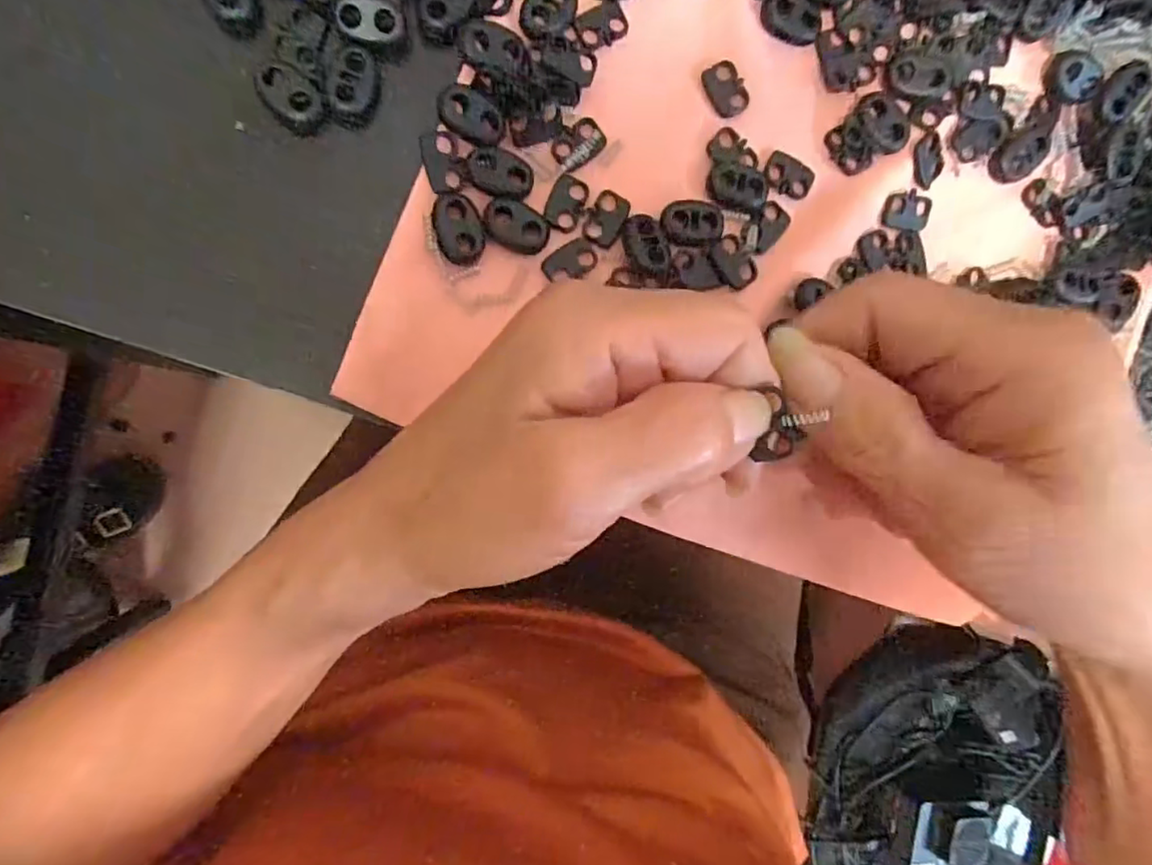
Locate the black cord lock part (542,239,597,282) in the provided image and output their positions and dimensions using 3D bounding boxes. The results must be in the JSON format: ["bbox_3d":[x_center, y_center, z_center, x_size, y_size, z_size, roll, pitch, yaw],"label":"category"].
[{"bbox_3d":[-0.001,-0.056,0.205,0.018,0.004,0.012,-34,96,-6],"label":"black cord lock part"}]

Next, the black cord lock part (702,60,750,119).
[{"bbox_3d":[0.052,-0.117,0.213,0.013,0.004,0.018,-26,96,-7],"label":"black cord lock part"}]

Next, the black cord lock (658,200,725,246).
[{"bbox_3d":[0.039,-0.071,0.210,0.022,0.004,0.015,-4,93,-8],"label":"black cord lock"}]

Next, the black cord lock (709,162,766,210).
[{"bbox_3d":[0.056,-0.084,0.214,0.021,0.004,0.014,8,91,-9],"label":"black cord lock"}]

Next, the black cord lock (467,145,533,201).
[{"bbox_3d":[-0.024,-0.083,0.200,0.021,0.004,0.015,18,89,-9],"label":"black cord lock"}]

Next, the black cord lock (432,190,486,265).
[{"bbox_3d":[-0.037,-0.064,0.196,0.015,0.004,0.022,-19,95,-7],"label":"black cord lock"}]

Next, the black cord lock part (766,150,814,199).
[{"bbox_3d":[0.075,-0.090,0.218,0.018,0.004,0.013,26,88,-9],"label":"black cord lock part"}]

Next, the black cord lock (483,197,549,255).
[{"bbox_3d":[-0.019,-0.067,0.201,0.021,0.004,0.015,22,89,-9],"label":"black cord lock"}]

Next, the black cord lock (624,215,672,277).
[{"bbox_3d":[0.024,-0.062,0.208,0.013,0.006,0.021,-17,94,-8],"label":"black cord lock"}]

